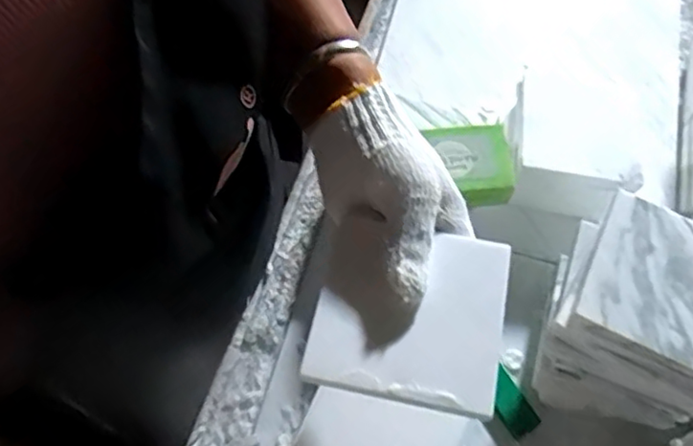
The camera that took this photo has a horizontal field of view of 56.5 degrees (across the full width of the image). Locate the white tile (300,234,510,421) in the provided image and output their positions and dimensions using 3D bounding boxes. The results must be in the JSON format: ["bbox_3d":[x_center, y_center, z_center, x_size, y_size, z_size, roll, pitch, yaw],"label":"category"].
[{"bbox_3d":[0.034,0.048,0.352,0.098,0.011,0.100,12,65,3],"label":"white tile"}]

